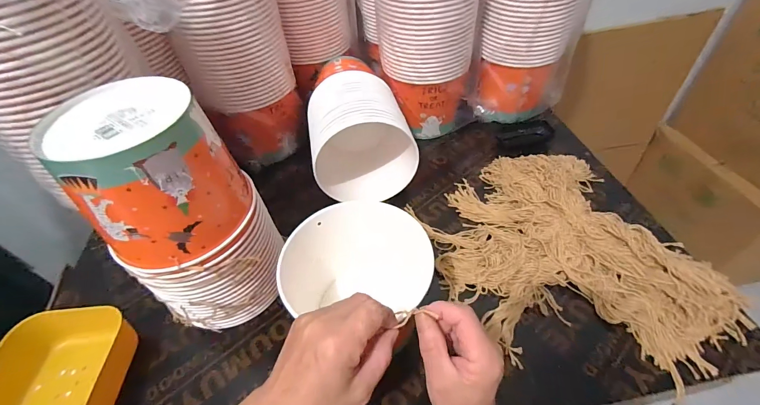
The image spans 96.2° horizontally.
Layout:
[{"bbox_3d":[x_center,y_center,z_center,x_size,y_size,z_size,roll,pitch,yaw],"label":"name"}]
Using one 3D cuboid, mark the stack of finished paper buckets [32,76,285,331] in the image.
[{"bbox_3d":[-0.217,0.026,0.403,0.150,0.282,0.131,-34,53,-23],"label":"stack of finished paper buckets"}]

